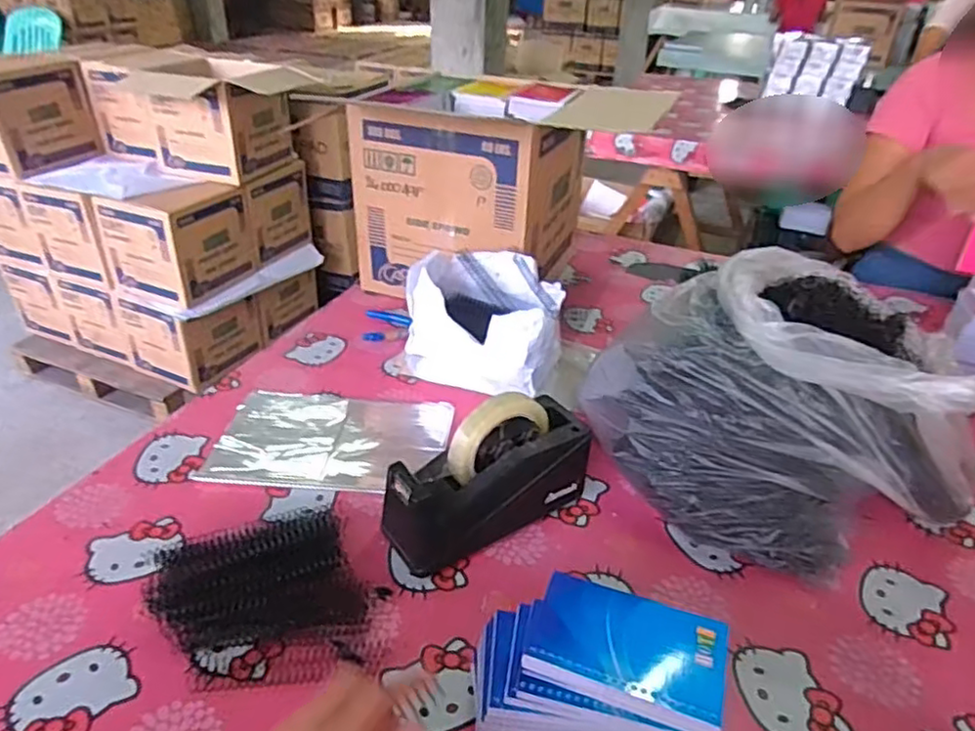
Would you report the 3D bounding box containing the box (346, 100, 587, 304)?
[{"bbox_3d":[-0.018,-0.271,1.048,0.273,0.287,0.282,16,36,20],"label":"box"}]

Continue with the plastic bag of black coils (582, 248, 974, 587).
[{"bbox_3d":[0.302,0.031,0.661,0.314,0.233,0.310,-19,39,-30],"label":"plastic bag of black coils"}]

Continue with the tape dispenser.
[{"bbox_3d":[0.001,0.101,0.627,0.197,0.129,0.071,-18,39,-28],"label":"tape dispenser"}]

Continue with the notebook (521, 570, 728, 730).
[{"bbox_3d":[0.099,0.197,0.462,0.131,0.013,0.084,14,35,17],"label":"notebook"}]

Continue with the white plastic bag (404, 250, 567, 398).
[{"bbox_3d":[-0.001,-0.061,0.870,0.200,0.128,0.151,16,36,19],"label":"white plastic bag"}]

